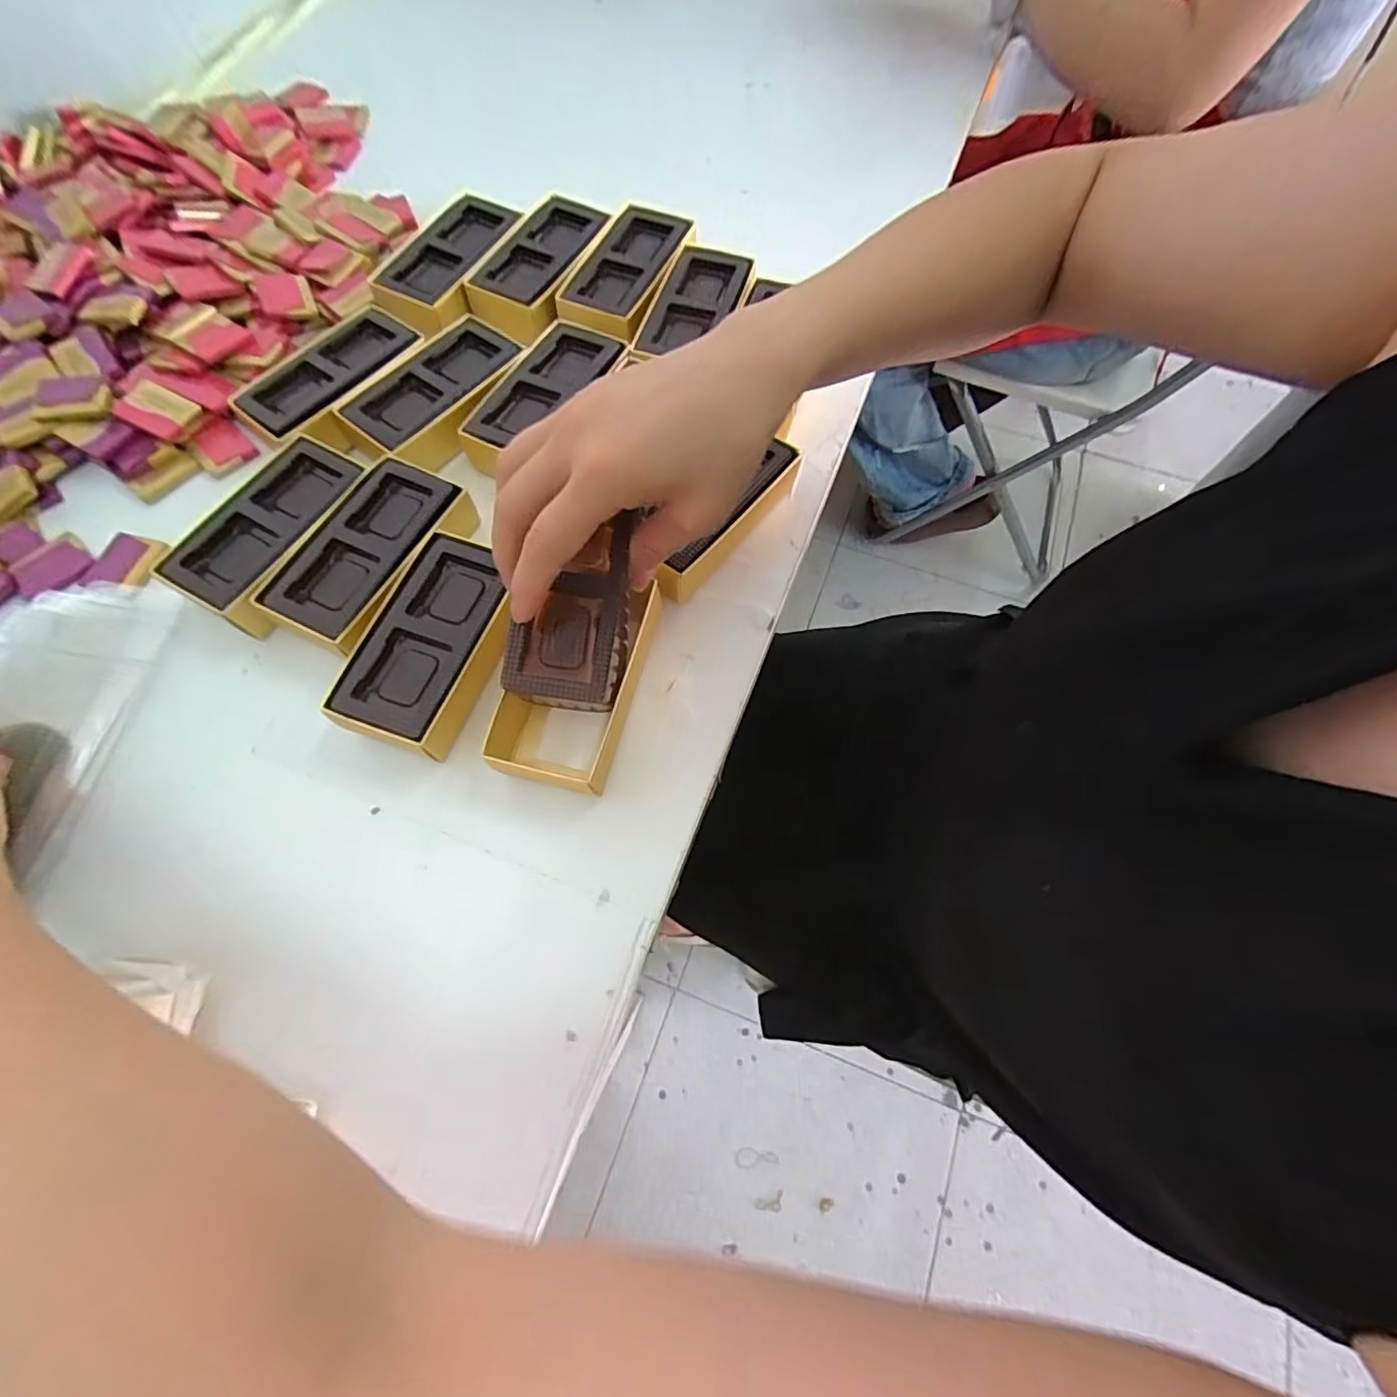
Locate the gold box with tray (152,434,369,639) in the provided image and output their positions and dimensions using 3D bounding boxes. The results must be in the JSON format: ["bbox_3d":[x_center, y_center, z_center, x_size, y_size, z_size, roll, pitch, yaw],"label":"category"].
[{"bbox_3d":[-0.242,-0.096,0.341,0.061,0.028,0.114,26,71,8],"label":"gold box with tray"}]

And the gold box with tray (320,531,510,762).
[{"bbox_3d":[-0.139,-0.029,0.313,0.065,0.032,0.114,18,70,5],"label":"gold box with tray"}]

